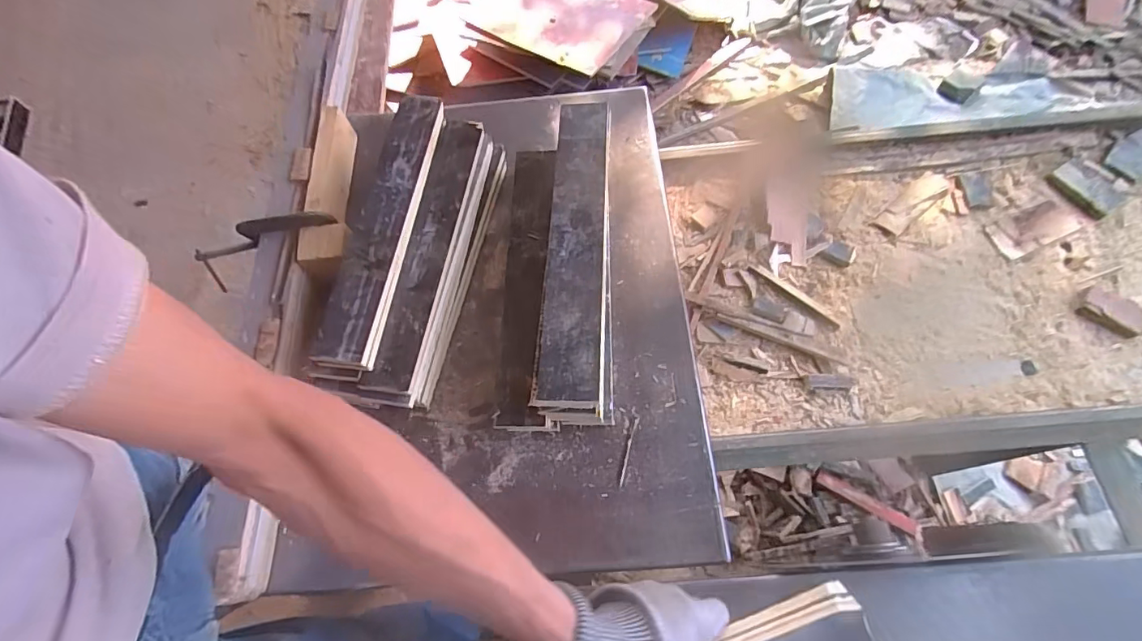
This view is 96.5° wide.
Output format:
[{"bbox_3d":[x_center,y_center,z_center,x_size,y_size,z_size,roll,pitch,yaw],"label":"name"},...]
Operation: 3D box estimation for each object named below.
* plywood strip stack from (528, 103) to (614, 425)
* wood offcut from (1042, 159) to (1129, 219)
[{"bbox_3d":[0.011,-0.080,0.639,0.090,0.131,0.404,2,67,4],"label":"plywood strip stack"},{"bbox_3d":[0.801,-0.207,0.789,0.076,0.014,0.095,-33,69,-11],"label":"wood offcut"}]

